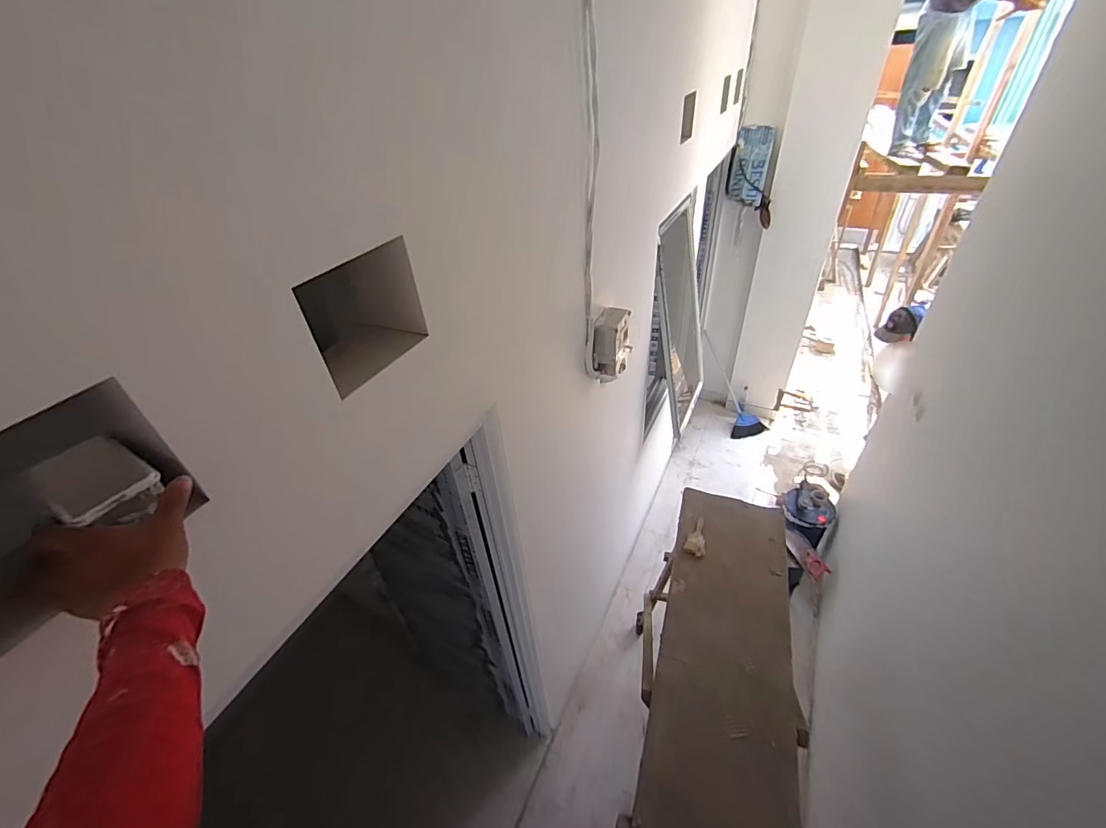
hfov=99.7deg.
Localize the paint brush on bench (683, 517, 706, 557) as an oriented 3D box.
[{"bbox_3d":[0.560,0.471,1.790,0.077,0.034,0.182,16,43,24],"label":"paint brush on bench"}]

